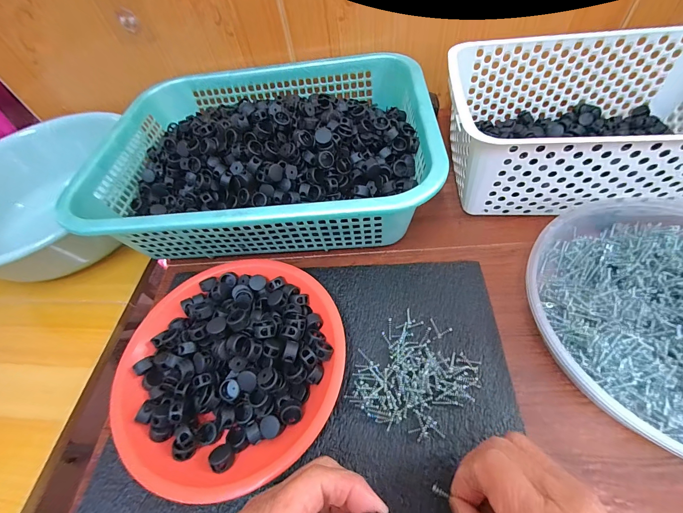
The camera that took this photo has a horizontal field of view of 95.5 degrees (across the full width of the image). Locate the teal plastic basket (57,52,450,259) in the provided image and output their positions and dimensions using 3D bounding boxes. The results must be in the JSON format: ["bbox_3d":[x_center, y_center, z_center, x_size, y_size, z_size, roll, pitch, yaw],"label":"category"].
[{"bbox_3d":[-0.092,-0.144,0.376,0.378,0.088,0.284,-4,61,1],"label":"teal plastic basket"}]

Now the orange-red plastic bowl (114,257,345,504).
[{"bbox_3d":[-0.095,0.082,0.266,0.183,0.039,0.194,-4,56,6],"label":"orange-red plastic bowl"}]

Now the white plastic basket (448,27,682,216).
[{"bbox_3d":[0.278,-0.154,0.351,0.302,0.104,0.207,0,55,8],"label":"white plastic basket"}]

